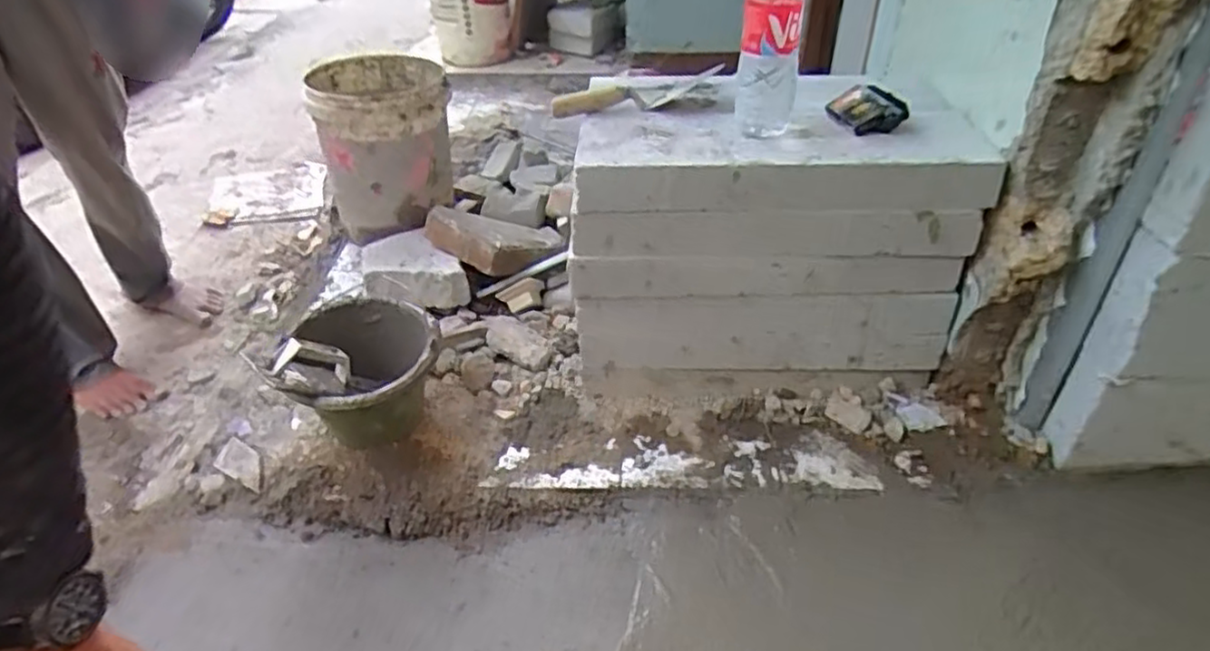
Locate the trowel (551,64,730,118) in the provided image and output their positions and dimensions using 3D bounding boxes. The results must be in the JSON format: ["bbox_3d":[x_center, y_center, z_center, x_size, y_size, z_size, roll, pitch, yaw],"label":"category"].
[{"bbox_3d":[0.068,-0.395,1.207,0.329,0.040,0.113,-20,41,-24],"label":"trowel"}]

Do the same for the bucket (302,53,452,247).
[{"bbox_3d":[-0.494,-0.404,1.667,0.293,0.348,0.305,-11,38,-13],"label":"bucket"}]

